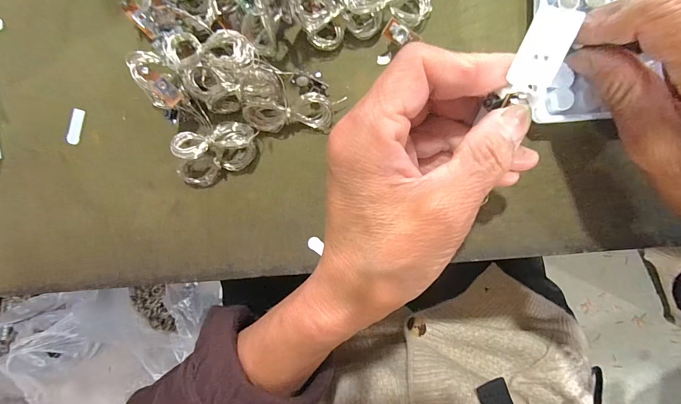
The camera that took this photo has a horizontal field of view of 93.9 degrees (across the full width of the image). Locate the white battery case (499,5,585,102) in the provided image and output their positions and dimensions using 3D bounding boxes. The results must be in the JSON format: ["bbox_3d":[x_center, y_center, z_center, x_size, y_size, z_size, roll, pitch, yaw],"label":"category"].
[{"bbox_3d":[0.080,-0.057,0.126,0.020,0.004,0.034,6,130,-9],"label":"white battery case"}]

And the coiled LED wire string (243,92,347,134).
[{"bbox_3d":[-0.027,-0.053,0.188,0.055,0.013,0.021,1,96,4],"label":"coiled LED wire string"}]

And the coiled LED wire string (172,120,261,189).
[{"bbox_3d":[-0.075,-0.029,0.191,0.050,0.021,0.032,-15,94,5],"label":"coiled LED wire string"}]

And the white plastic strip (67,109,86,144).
[{"bbox_3d":[-0.170,-0.048,0.204,0.006,0.004,0.022,21,97,2],"label":"white plastic strip"}]

